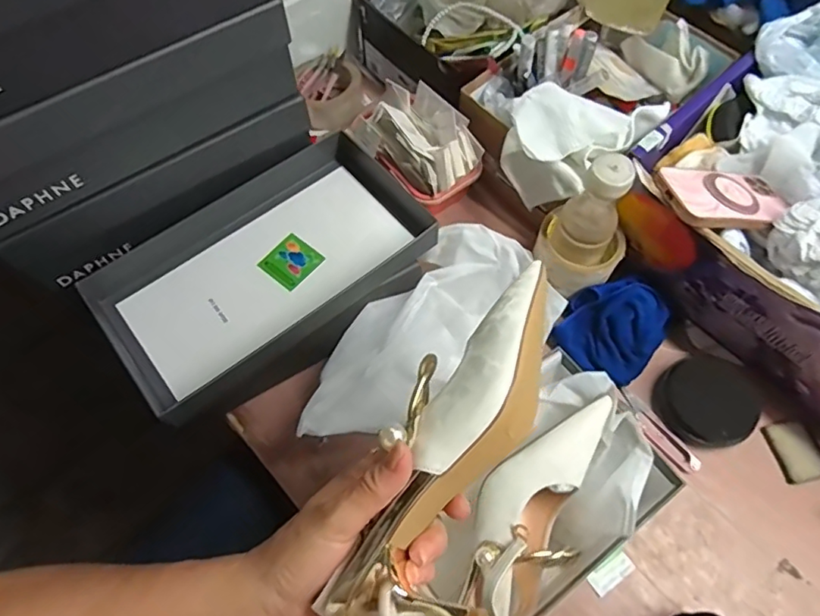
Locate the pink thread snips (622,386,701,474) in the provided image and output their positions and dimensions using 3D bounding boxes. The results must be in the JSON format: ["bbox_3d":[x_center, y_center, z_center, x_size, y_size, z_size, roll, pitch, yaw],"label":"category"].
[{"bbox_3d":[0.254,0.126,0.563,0.025,0.010,0.100,-31,67,-14],"label":"pink thread snips"}]

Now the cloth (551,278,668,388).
[{"bbox_3d":[0.220,0.020,0.589,0.103,0.050,0.099,32,68,15],"label":"cloth"}]

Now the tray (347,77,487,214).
[{"bbox_3d":[0.009,-0.200,0.659,0.099,0.063,0.159,-37,69,-16],"label":"tray"}]

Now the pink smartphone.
[{"bbox_3d":[0.312,-0.110,0.536,0.145,0.015,0.073,-6,63,-22],"label":"pink smartphone"}]

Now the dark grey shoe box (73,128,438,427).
[{"bbox_3d":[-0.131,-0.038,0.550,0.334,0.070,0.171,-38,69,-16],"label":"dark grey shoe box"}]

